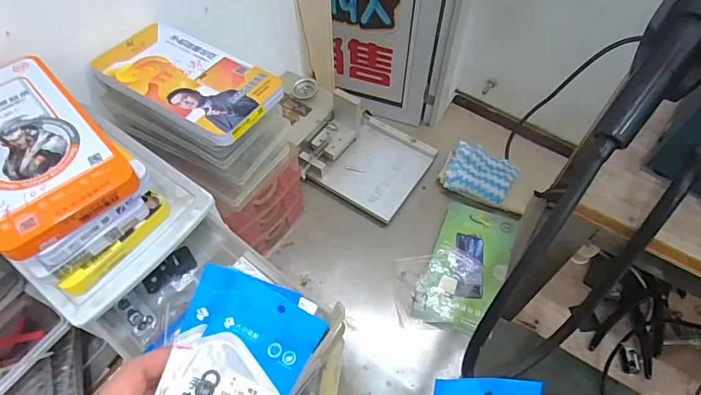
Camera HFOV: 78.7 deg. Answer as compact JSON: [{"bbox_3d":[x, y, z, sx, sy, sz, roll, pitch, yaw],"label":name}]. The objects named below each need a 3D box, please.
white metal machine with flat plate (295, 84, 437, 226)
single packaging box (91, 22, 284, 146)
[{"bbox_3d":[0.033,-0.076,0.703,0.185,0.112,0.174,29,61,18],"label":"white metal machine with flat plate"},{"bbox_3d":[-0.175,-0.130,0.467,0.192,0.021,0.103,26,61,17],"label":"single packaging box"}]

